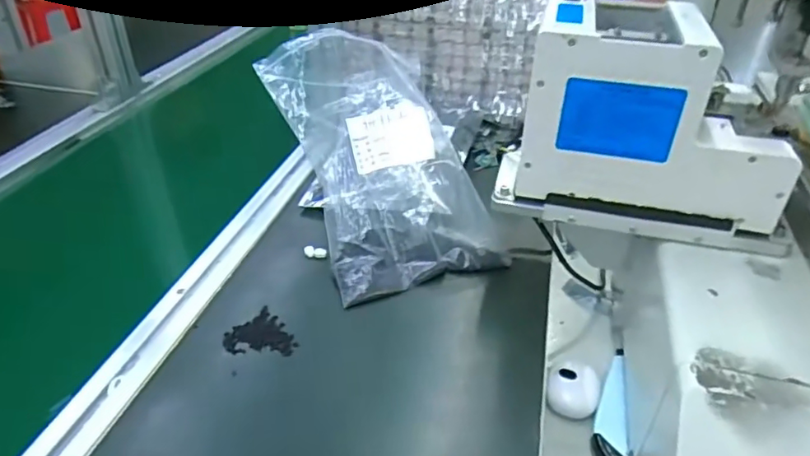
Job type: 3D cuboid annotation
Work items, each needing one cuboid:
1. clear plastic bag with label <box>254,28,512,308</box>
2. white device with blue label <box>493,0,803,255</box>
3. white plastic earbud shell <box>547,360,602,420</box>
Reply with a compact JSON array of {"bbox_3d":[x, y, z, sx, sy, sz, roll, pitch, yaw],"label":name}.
[{"bbox_3d":[-0.024,-0.075,0.576,0.165,0.045,0.280,-19,78,-15],"label":"clear plastic bag with label"},{"bbox_3d":[0.205,-0.095,0.482,0.224,0.161,0.131,11,37,15],"label":"white device with blue label"},{"bbox_3d":[0.154,0.144,0.517,0.044,0.025,0.050,16,38,22],"label":"white plastic earbud shell"}]

